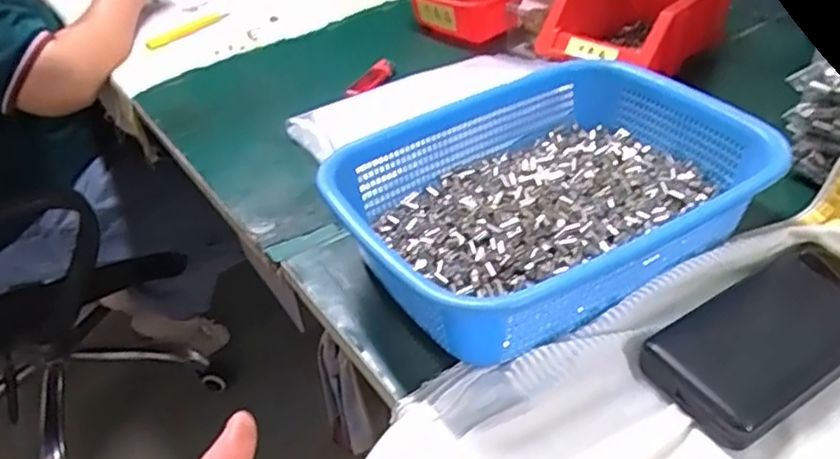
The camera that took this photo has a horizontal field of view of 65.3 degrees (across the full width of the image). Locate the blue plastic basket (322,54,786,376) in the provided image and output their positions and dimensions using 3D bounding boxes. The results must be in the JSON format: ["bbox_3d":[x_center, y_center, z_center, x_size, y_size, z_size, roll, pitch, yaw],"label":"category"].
[{"bbox_3d":[0.092,-0.022,0.468,0.285,0.073,0.203,-23,42,-20],"label":"blue plastic basket"}]

